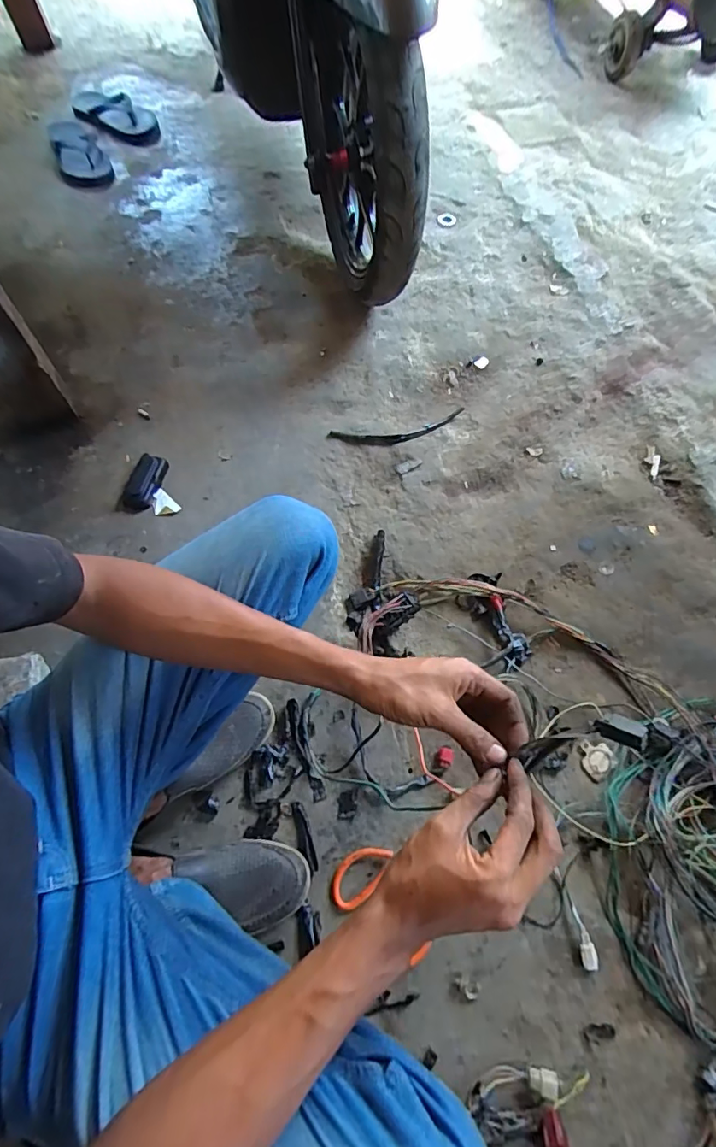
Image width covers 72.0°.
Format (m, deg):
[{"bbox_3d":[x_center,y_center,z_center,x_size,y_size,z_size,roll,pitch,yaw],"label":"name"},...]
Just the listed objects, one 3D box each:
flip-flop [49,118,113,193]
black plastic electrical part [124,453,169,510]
[{"bbox_3d":[-0.733,-1.106,1.305,0.125,0.059,0.278,-21,68,-9],"label":"flip-flop"},{"bbox_3d":[-0.388,-0.167,0.896,0.053,0.027,0.107,11,67,5],"label":"black plastic electrical part"}]

